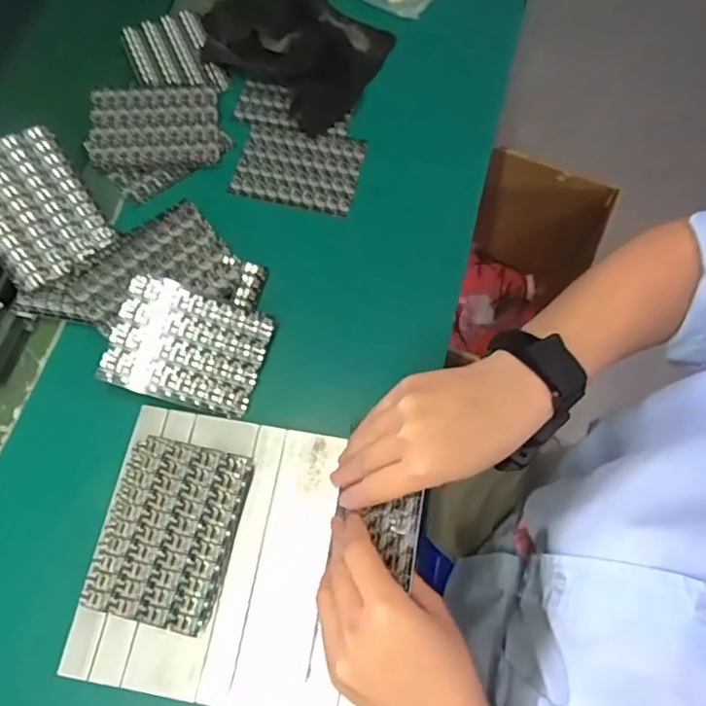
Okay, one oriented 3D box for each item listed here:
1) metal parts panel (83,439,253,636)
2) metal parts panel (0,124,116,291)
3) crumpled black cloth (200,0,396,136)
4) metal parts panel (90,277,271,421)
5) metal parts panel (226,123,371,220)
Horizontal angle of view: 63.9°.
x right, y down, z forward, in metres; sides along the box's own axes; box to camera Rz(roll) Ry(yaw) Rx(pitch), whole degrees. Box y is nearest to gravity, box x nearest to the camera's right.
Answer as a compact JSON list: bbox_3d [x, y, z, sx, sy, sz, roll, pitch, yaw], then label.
[{"bbox_3d":[-0.121,0.119,0.381,0.083,0.020,0.112,12,68,5],"label":"metal parts panel"},{"bbox_3d":[-0.247,-0.114,0.440,0.080,0.004,0.107,-36,103,-27],"label":"metal parts panel"},{"bbox_3d":[-0.060,-0.306,0.552,0.174,0.023,0.144,32,72,13],"label":"crumpled black cloth"},{"bbox_3d":[-0.124,-0.005,0.426,0.109,0.005,0.084,20,80,-8],"label":"metal parts panel"},{"bbox_3d":[-0.049,-0.170,0.514,0.108,0.006,0.079,12,68,5],"label":"metal parts panel"}]

